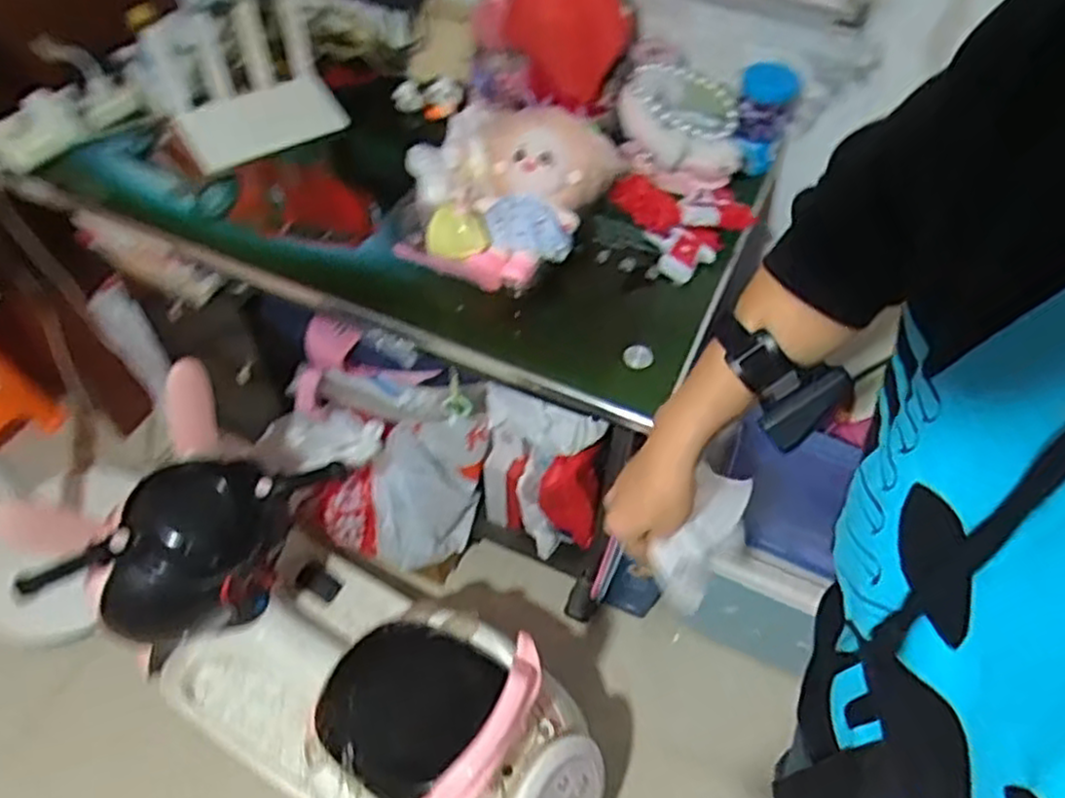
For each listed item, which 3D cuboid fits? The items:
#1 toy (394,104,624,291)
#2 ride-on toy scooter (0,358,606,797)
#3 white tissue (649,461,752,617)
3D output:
[{"bbox_3d":[-0.039,-0.250,0.880,0.228,0.113,0.216,1,53,-1],"label":"toy"},{"bbox_3d":[-0.245,0.356,1.003,0.717,0.454,0.327,27,57,17],"label":"ride-on toy scooter"},{"bbox_3d":[0.159,0.120,0.660,0.061,0.062,0.140,28,59,18],"label":"white tissue"}]

